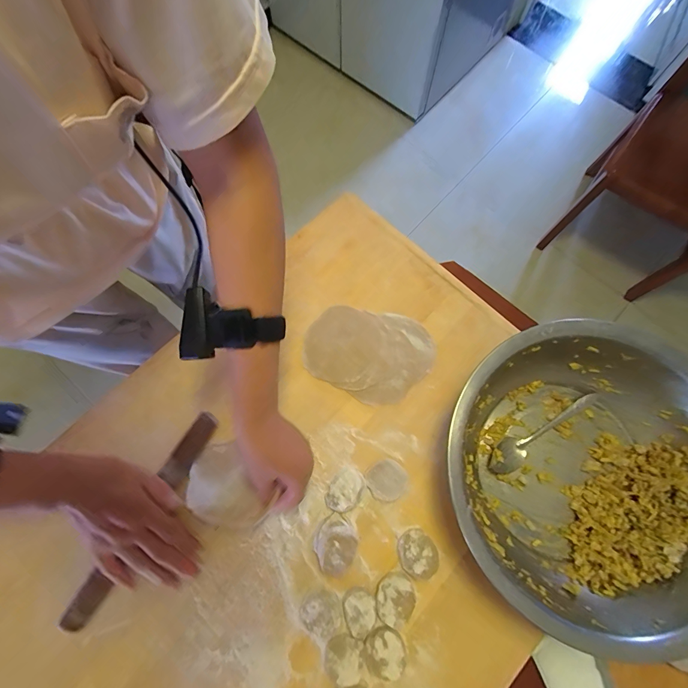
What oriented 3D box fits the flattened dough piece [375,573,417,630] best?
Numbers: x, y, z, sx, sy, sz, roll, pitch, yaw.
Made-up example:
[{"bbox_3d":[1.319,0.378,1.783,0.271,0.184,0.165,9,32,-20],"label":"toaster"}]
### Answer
[{"bbox_3d":[0.057,0.277,0.392,0.043,0.016,0.046,0,74,0],"label":"flattened dough piece"}]

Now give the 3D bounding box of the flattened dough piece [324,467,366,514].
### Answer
[{"bbox_3d":[0.002,0.171,0.418,0.036,0.015,0.049,39,78,10],"label":"flattened dough piece"}]

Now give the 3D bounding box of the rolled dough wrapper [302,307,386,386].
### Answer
[{"bbox_3d":[-0.002,0.002,0.475,0.093,0.006,0.101,-1,75,2],"label":"rolled dough wrapper"}]

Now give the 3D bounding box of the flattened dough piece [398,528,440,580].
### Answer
[{"bbox_3d":[0.083,0.236,0.405,0.041,0.013,0.049,-26,76,-7],"label":"flattened dough piece"}]

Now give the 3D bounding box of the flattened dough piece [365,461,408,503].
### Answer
[{"bbox_3d":[0.051,0.162,0.427,0.045,0.012,0.043,0,74,0],"label":"flattened dough piece"}]

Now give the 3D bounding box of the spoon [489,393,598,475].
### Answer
[{"bbox_3d":[0.248,0.108,0.443,0.165,0.014,0.032,-29,76,-8],"label":"spoon"}]

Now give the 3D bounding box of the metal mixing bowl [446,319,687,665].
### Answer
[{"bbox_3d":[0.258,0.132,0.398,0.289,0.088,0.288,0,74,0],"label":"metal mixing bowl"}]

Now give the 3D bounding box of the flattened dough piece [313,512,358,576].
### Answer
[{"bbox_3d":[-0.010,0.223,0.399,0.046,0.022,0.051,35,77,9],"label":"flattened dough piece"}]

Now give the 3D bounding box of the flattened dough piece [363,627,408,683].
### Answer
[{"bbox_3d":[0.043,0.325,0.379,0.043,0.015,0.044,0,74,0],"label":"flattened dough piece"}]

